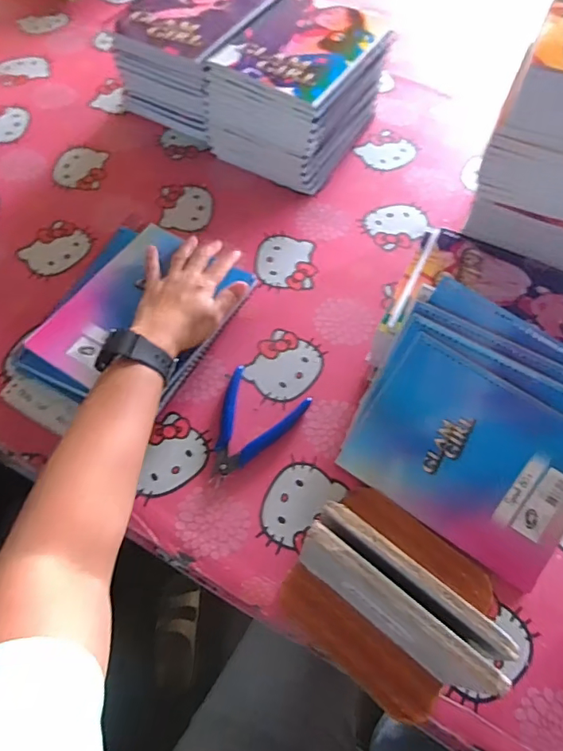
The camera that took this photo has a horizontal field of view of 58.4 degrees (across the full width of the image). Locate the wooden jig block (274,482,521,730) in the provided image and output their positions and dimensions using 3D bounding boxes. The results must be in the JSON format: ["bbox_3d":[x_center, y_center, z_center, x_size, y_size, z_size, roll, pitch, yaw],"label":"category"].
[{"bbox_3d":[0.090,0.161,0.383,0.145,0.117,0.135,38,68,18],"label":"wooden jig block"}]

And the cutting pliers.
[{"bbox_3d":[-0.037,0.053,0.492,0.082,0.008,0.118,28,65,13],"label":"cutting pliers"}]

